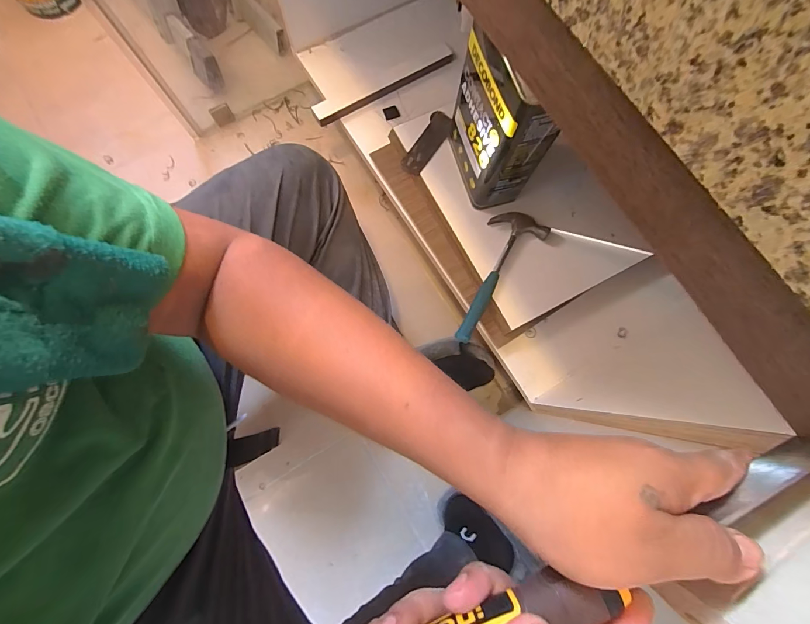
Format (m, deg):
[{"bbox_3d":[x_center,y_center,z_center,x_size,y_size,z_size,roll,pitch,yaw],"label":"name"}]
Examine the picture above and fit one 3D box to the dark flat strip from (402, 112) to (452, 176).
[{"bbox_3d":[0.047,-0.320,0.664,0.051,0.021,0.138,32,79,5],"label":"dark flat strip"}]

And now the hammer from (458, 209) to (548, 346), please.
[{"bbox_3d":[0.140,-0.068,0.601,0.090,0.028,0.246,36,80,6],"label":"hammer"}]

